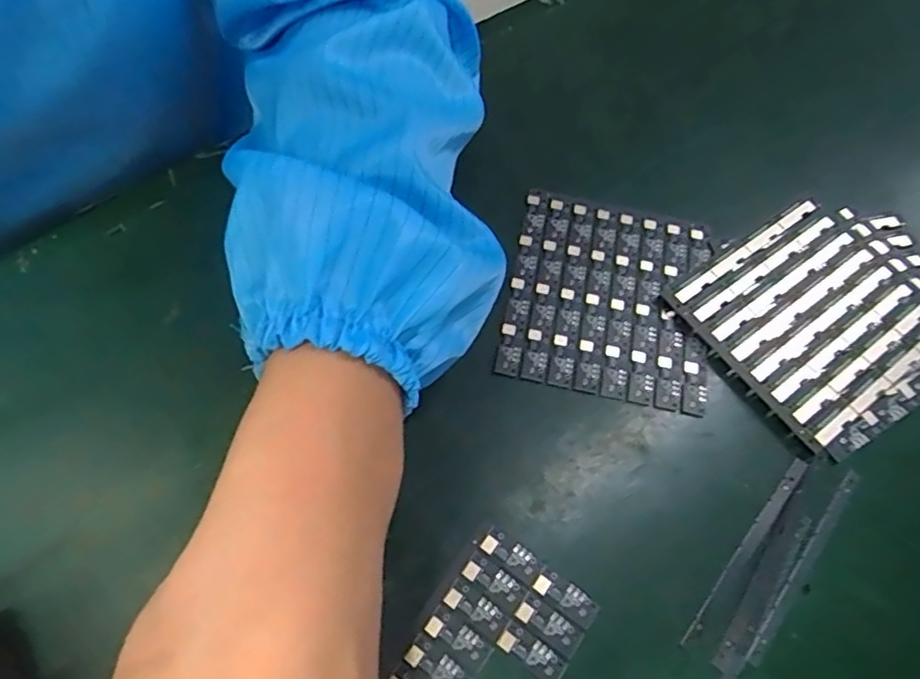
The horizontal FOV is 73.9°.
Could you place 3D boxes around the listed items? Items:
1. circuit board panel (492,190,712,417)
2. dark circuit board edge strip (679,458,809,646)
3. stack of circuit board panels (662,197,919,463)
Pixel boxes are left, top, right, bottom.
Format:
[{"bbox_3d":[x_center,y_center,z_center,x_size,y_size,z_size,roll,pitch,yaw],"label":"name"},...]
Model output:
[{"bbox_3d":[0.071,-0.021,0.294,0.093,0.004,0.100,12,64,2],"label":"circuit board panel"},{"bbox_3d":[0.117,0.084,0.248,0.006,0.004,0.093,40,68,14],"label":"dark circuit board edge strip"},{"bbox_3d":[0.178,-0.011,0.293,0.125,0.009,0.107,-30,70,-16],"label":"stack of circuit board panels"}]

